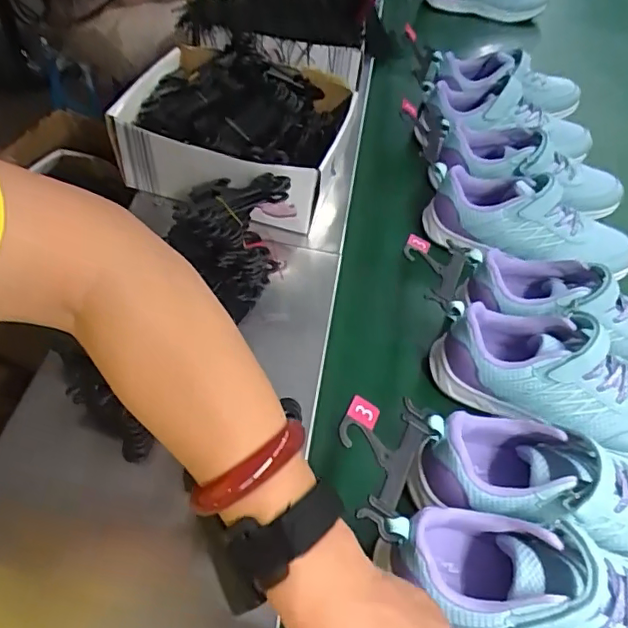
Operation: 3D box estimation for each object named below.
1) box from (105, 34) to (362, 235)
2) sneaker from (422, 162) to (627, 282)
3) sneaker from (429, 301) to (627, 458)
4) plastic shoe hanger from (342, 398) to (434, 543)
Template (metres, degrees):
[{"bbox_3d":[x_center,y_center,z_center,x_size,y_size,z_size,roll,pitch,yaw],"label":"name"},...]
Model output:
[{"bbox_3d":[-0.089,-0.217,0.640,0.232,0.106,0.216,13,53,5],"label":"box"},{"bbox_3d":[0.247,-0.110,0.643,0.238,0.081,0.081,17,53,8],"label":"sneaker"},{"bbox_3d":[0.229,0.054,0.512,0.228,0.079,0.083,21,54,11],"label":"sneaker"},{"bbox_3d":[0.046,0.099,0.404,0.068,0.011,0.097,34,56,-7],"label":"plastic shoe hanger"}]

